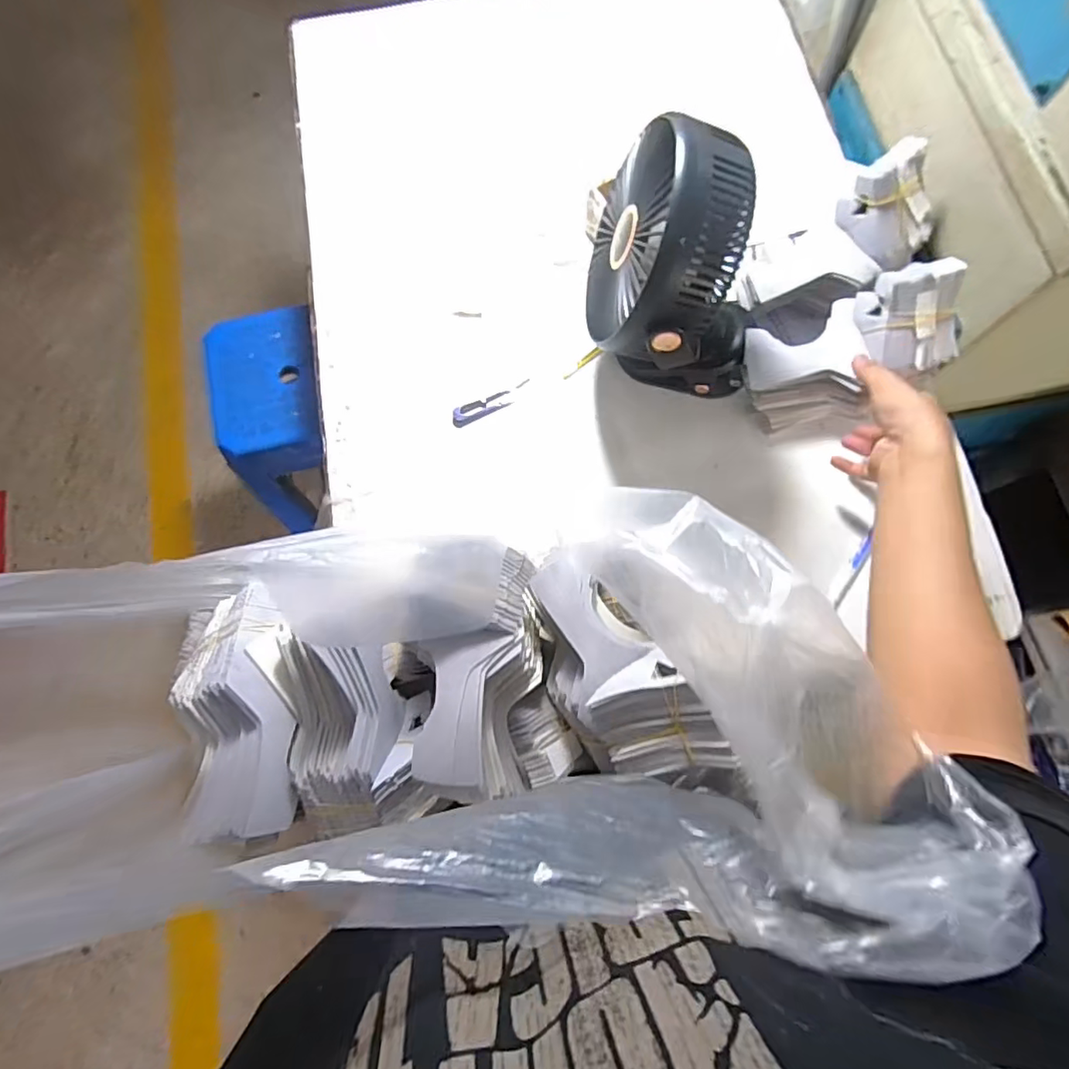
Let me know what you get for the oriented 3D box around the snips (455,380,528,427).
[{"bbox_3d":[-0.052,-0.161,0.688,0.106,0.016,0.026,-31,77,-20],"label":"snips"}]

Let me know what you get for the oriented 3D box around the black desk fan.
[{"bbox_3d":[0.156,-0.240,0.558,0.180,0.262,0.169,-1,75,1],"label":"black desk fan"}]

